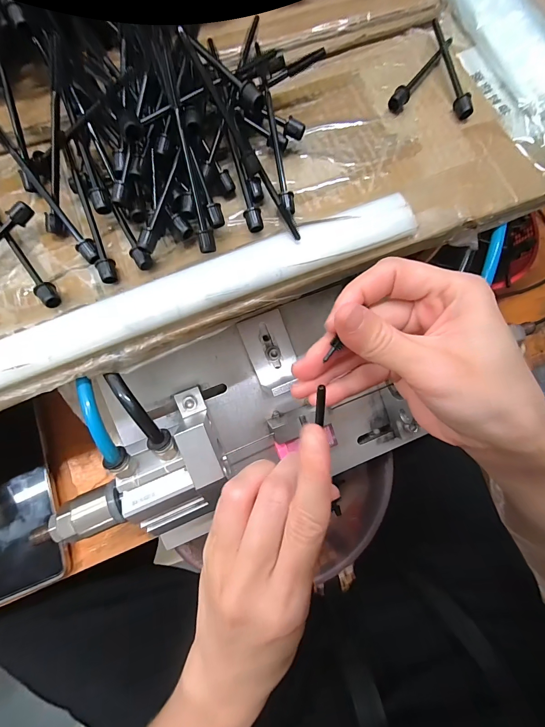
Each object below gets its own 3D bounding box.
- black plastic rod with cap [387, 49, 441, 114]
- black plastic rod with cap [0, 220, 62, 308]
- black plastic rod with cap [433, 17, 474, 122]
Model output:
[{"bbox_3d":[0.106,-0.202,0.221,0.009,0.009,0.074,40,80,9],"label":"black plastic rod with cap"},{"bbox_3d":[-0.154,-0.072,0.191,0.009,0.013,0.099,-37,80,-8],"label":"black plastic rod with cap"},{"bbox_3d":[0.123,-0.204,0.220,0.008,0.013,0.074,-13,77,-3],"label":"black plastic rod with cap"}]

